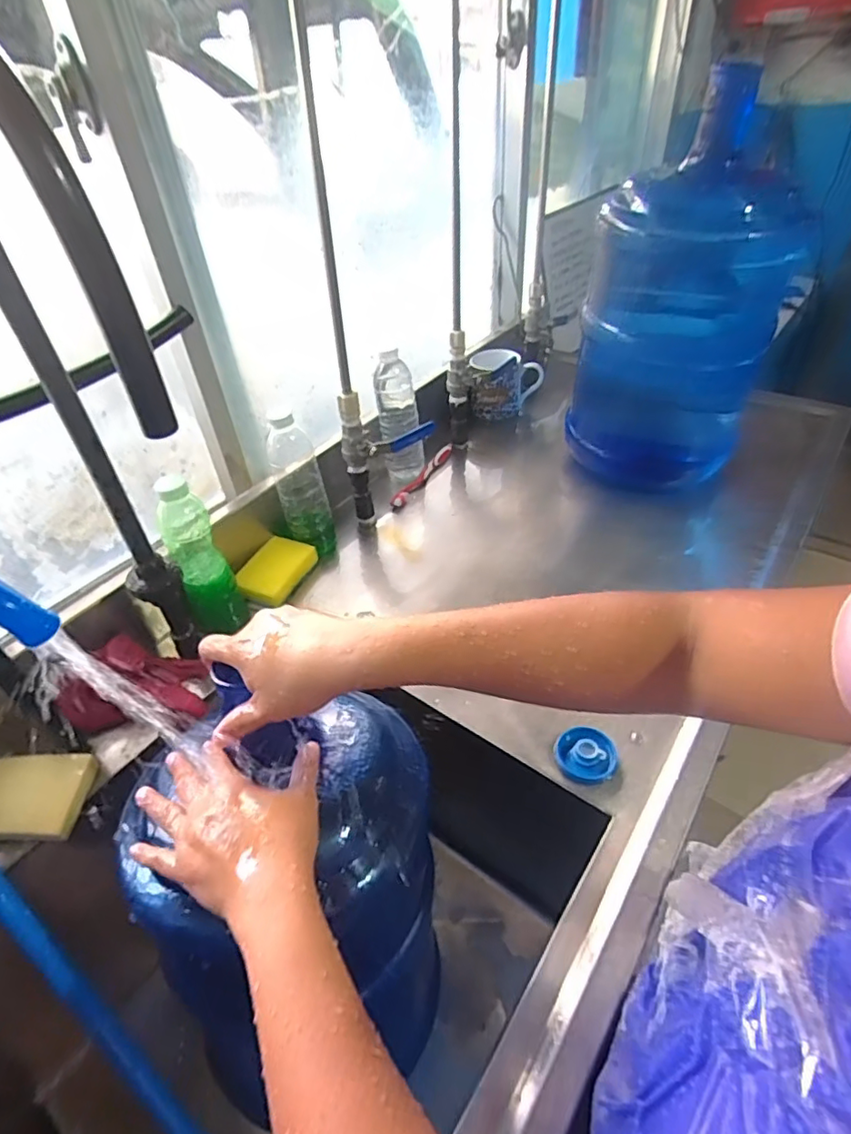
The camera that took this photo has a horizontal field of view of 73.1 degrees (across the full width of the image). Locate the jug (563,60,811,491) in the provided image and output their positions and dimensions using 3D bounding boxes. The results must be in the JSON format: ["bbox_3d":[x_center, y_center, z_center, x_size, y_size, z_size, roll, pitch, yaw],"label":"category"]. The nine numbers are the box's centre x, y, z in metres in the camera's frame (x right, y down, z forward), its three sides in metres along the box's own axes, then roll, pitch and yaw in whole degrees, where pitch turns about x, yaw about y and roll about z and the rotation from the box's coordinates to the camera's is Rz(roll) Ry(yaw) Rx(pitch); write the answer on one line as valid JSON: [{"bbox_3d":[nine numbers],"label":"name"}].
[{"bbox_3d":[0.352,-0.357,0.808,0.255,0.470,0.294,8,43,14],"label":"jug"}]

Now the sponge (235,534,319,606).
[{"bbox_3d":[-0.197,0.002,0.764,0.071,0.027,0.104,11,44,18],"label":"sponge"}]

